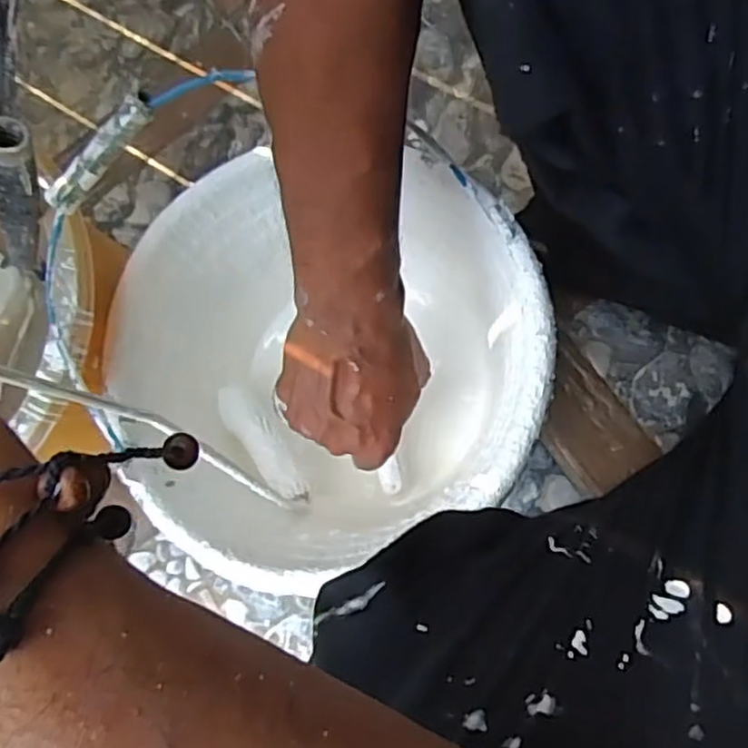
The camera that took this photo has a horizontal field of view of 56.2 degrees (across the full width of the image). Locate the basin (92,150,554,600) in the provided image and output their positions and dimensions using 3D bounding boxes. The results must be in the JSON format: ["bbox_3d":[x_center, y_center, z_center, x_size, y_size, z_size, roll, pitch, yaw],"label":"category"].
[{"bbox_3d":[-0.042,0.012,0.523,0.286,0.219,0.262,0,80,1],"label":"basin"}]

